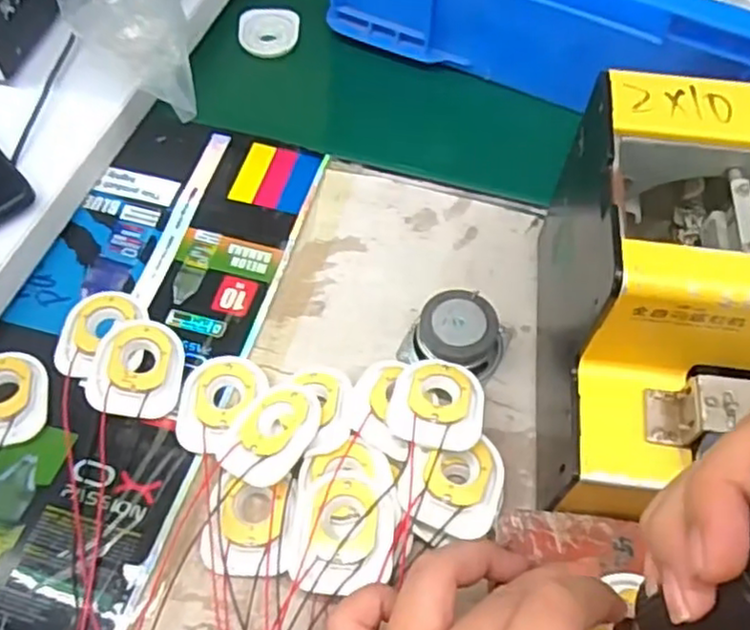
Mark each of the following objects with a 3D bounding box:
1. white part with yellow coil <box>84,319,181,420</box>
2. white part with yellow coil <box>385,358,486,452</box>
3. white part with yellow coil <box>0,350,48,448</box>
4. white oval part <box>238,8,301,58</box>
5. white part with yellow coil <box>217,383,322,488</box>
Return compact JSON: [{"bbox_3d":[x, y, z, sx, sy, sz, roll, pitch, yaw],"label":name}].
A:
[{"bbox_3d":[-0.136,0.029,0.395,0.046,0.014,0.060,2,59,0],"label":"white part with yellow coil"},{"bbox_3d":[0.034,0.046,0.369,0.048,0.013,0.054,8,59,4],"label":"white part with yellow coil"},{"bbox_3d":[-0.210,0.046,0.385,0.049,0.005,0.057,-6,59,-5],"label":"white part with yellow coil"},{"bbox_3d":[-0.087,-0.235,0.575,0.050,0.008,0.039,-9,99,-18],"label":"white oval part"},{"bbox_3d":[-0.055,0.062,0.367,0.045,0.013,0.058,17,62,29],"label":"white part with yellow coil"}]

